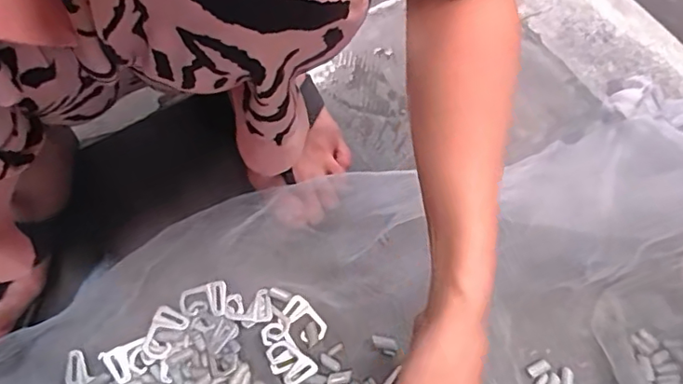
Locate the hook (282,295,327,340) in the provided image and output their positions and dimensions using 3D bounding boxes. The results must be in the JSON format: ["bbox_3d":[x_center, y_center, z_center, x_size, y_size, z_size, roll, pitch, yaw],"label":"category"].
[{"bbox_3d":[-0.033,0.112,0.483,0.023,0.004,0.043,-38,68,-16],"label":"hook"}]

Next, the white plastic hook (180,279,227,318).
[{"bbox_3d":[-0.122,0.094,0.479,0.040,0.010,0.027,-6,63,-1],"label":"white plastic hook"}]

